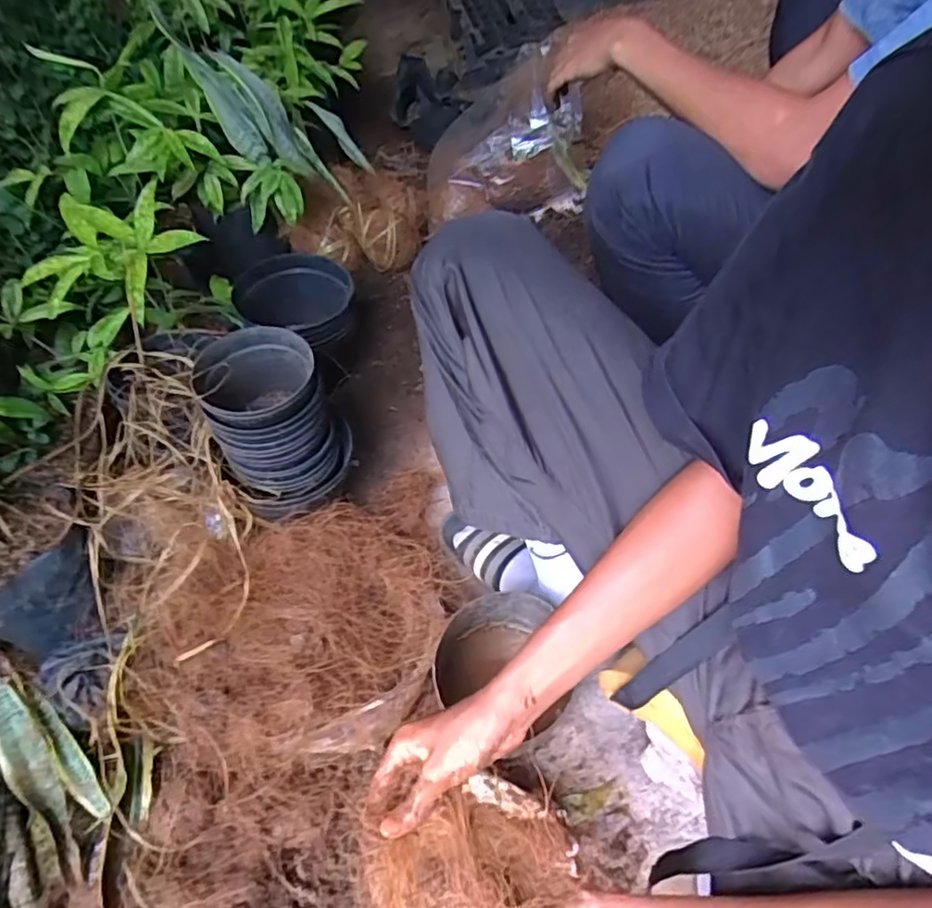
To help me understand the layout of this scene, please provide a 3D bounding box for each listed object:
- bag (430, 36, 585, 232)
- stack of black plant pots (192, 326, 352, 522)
[{"bbox_3d":[0.076,-0.614,1.185,0.308,0.221,0.231,-3,54,-1],"label":"bag"},{"bbox_3d":[-0.221,-0.040,0.721,0.138,0.160,0.147,-18,56,-12],"label":"stack of black plant pots"}]

